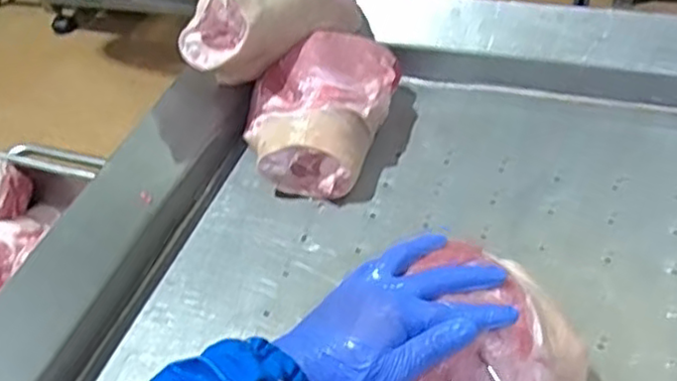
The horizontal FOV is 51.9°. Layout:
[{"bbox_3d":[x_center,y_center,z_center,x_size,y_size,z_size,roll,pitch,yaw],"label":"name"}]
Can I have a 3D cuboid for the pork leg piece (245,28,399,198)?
[{"bbox_3d":[-0.029,-0.109,0.840,0.162,0.111,0.213,10,47,18],"label":"pork leg piece"}]

